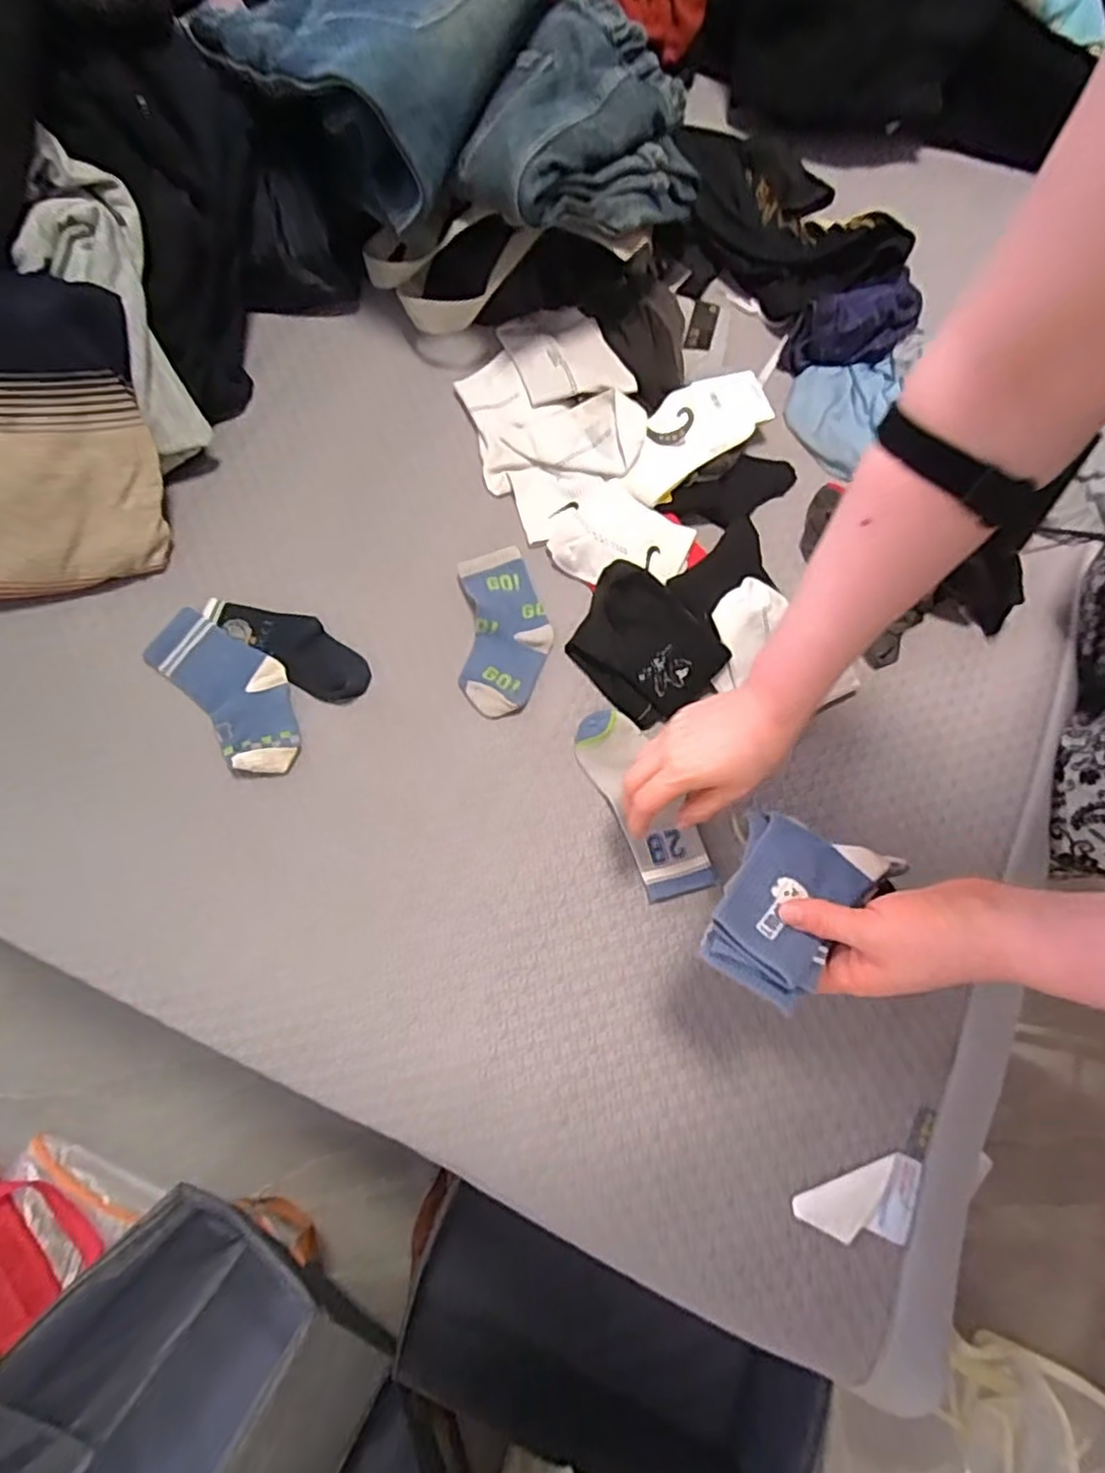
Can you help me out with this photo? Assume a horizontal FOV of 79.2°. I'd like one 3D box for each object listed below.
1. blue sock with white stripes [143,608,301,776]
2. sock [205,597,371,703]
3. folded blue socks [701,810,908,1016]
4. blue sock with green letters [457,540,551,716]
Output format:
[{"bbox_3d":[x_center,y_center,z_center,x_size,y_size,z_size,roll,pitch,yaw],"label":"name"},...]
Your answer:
[{"bbox_3d":[-0.281,-0.040,0.595,0.080,0.025,0.169,-42,81,-10],"label":"blue sock with white stripes"},{"bbox_3d":[-0.238,-0.085,0.616,0.160,0.023,0.057,36,78,7],"label":"sock"},{"bbox_3d":[0.155,0.103,0.428,0.082,0.030,0.131,27,65,20],"label":"folded blue socks"},{"bbox_3d":[-0.044,-0.102,0.632,0.082,0.014,0.163,-2,77,-2],"label":"blue sock with green letters"}]

